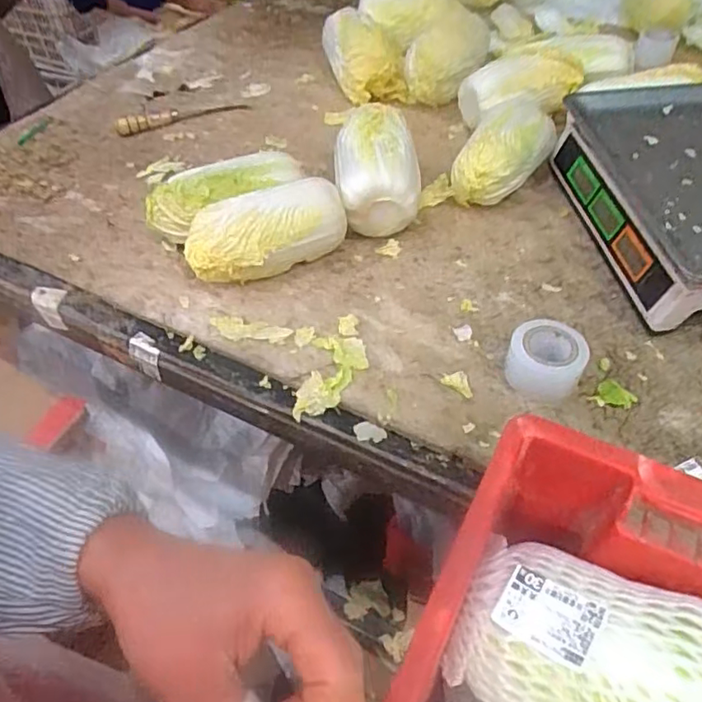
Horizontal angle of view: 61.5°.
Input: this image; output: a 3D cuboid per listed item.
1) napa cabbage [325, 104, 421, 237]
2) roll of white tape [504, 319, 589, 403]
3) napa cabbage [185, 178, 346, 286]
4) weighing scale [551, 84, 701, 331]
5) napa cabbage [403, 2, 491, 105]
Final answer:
[{"bbox_3d":[0.024,-0.226,0.722,0.092,0.098,0.184,-6,48,-3],"label":"napa cabbage"},{"bbox_3d":[0.182,0.010,0.551,0.069,0.044,0.067,-1,48,1],"label":"roll of white tape"},{"bbox_3d":[-0.092,-0.126,0.650,0.174,0.087,0.078,-12,49,-9],"label":"napa cabbage"},{"bbox_3d":[0.403,-0.176,0.675,0.249,0.099,0.333,-6,48,-4],"label":"weighing scale"},{"bbox_3d":[0.153,-0.480,0.919,0.114,0.099,0.220,8,49,9],"label":"napa cabbage"}]

